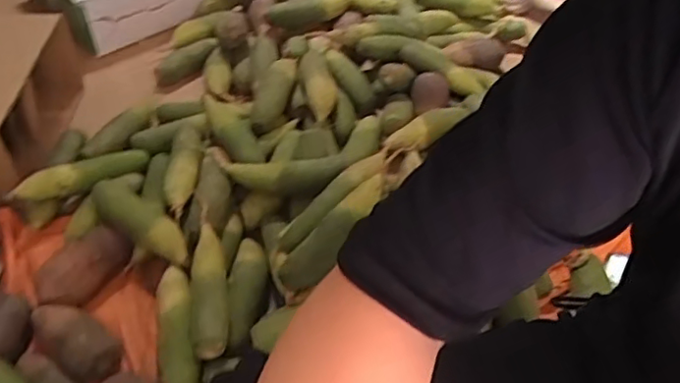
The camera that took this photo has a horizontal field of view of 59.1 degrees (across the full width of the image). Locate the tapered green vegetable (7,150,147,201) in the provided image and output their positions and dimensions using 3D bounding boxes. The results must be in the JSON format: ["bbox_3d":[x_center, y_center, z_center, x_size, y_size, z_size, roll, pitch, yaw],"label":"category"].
[{"bbox_3d":[-0.429,-0.030,1.007,0.228,0.044,0.042,-23,49,-41],"label":"tapered green vegetable"}]

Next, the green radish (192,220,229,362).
[{"bbox_3d":[-0.179,0.128,0.817,0.051,0.039,0.203,-5,46,-7],"label":"green radish"}]

